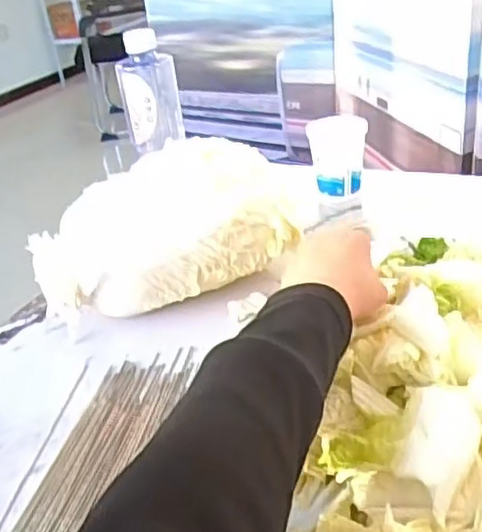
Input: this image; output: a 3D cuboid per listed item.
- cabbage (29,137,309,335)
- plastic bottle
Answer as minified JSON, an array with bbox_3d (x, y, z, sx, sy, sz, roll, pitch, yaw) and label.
[{"bbox_3d":[-0.068,-0.028,0.643,0.248,0.136,0.110,-20,32,-21],"label":"cabbage"},{"bbox_3d":[-0.101,-0.187,0.721,0.045,0.111,0.060,21,40,41],"label":"plastic bottle"}]

